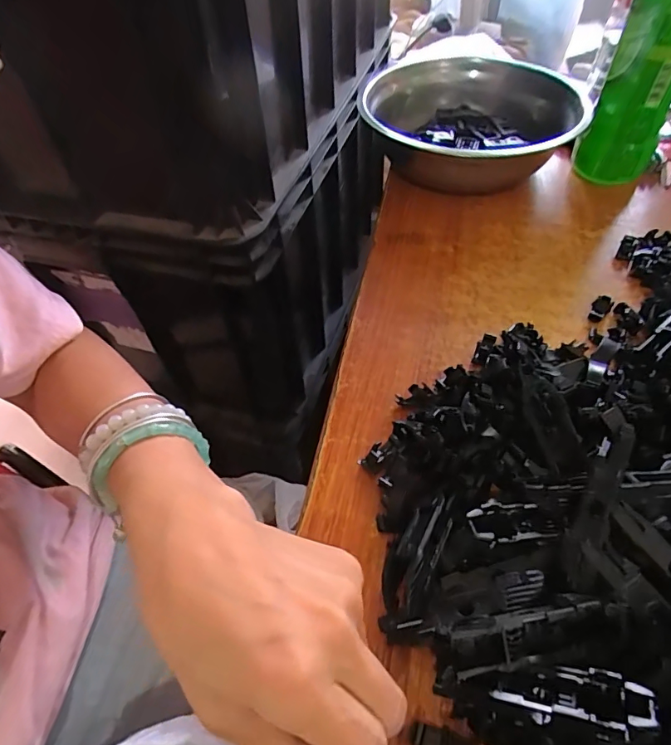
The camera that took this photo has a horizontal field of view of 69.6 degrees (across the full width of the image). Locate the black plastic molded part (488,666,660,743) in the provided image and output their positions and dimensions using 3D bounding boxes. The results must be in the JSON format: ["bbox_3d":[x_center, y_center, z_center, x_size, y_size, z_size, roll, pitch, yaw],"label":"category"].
[{"bbox_3d":[0.083,0.115,0.170,0.051,0.011,0.020,-9,48,22],"label":"black plastic molded part"}]

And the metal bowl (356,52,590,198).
[{"bbox_3d":[0.124,-0.234,0.465,0.182,0.064,0.187,-1,51,1],"label":"metal bowl"}]

